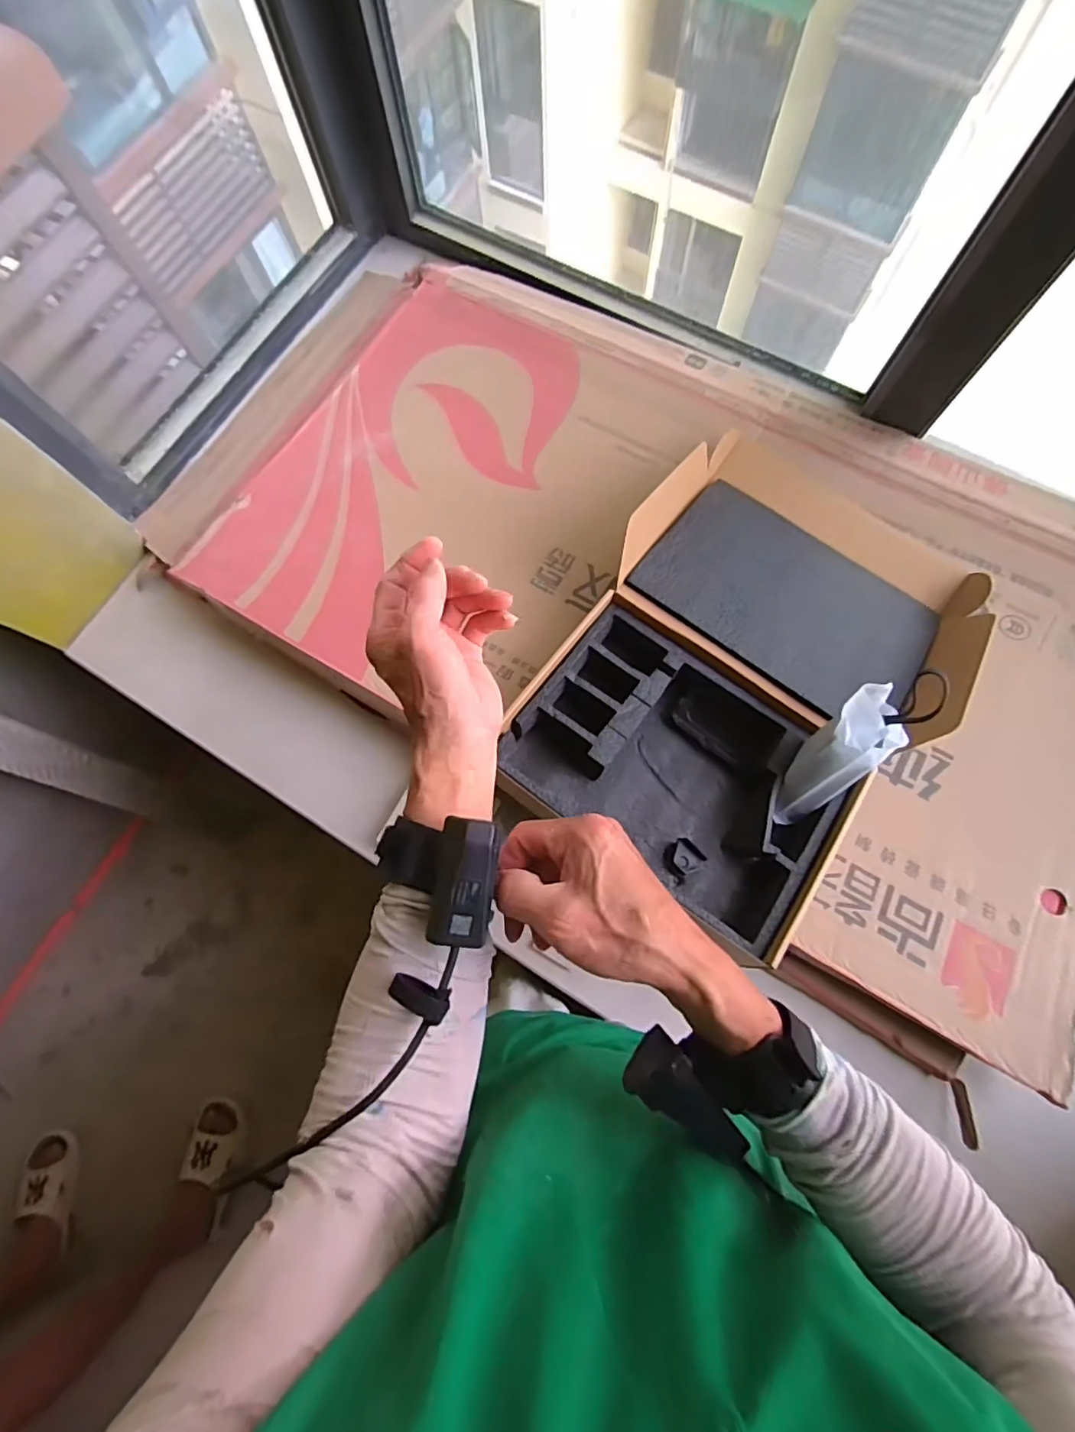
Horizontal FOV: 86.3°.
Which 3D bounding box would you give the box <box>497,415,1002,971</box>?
[{"bbox_3d":[0.260,-0.074,0.672,0.391,0.153,0.582,33,79,9],"label":"box"}]

